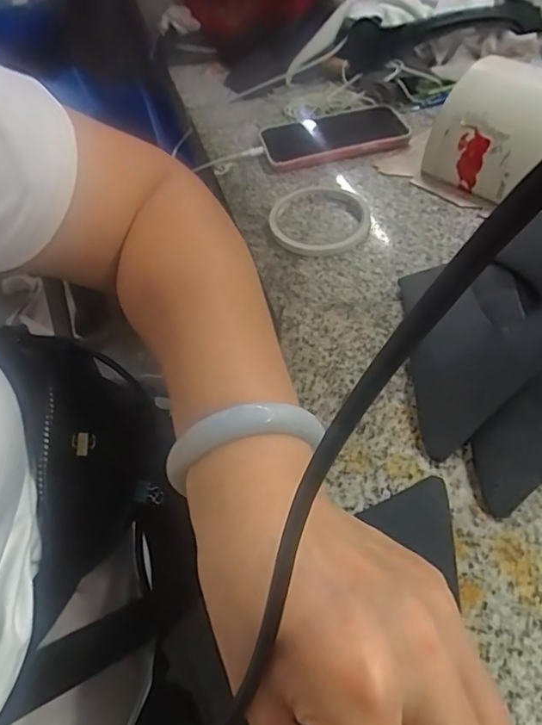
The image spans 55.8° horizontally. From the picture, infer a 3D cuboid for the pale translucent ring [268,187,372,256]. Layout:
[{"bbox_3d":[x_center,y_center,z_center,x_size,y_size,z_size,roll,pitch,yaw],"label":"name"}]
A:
[{"bbox_3d":[0.044,-0.127,0.459,0.090,0.009,0.091,-2,51,3],"label":"pale translucent ring"}]

